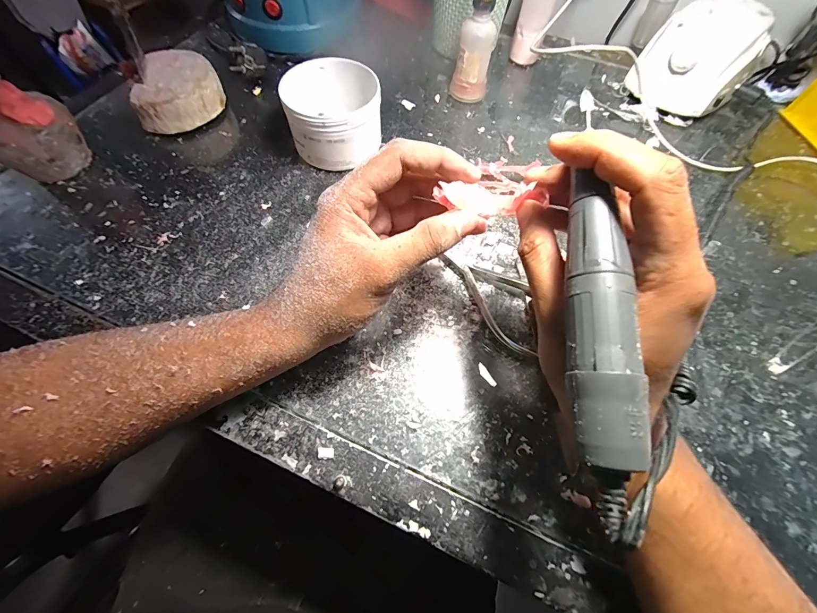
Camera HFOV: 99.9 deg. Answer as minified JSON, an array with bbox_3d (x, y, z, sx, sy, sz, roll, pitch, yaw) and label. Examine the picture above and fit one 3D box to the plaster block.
[{"bbox_3d":[-0.245,-0.232,0.373,0.078,0.043,0.094,4,63,0],"label":"plaster block"}]

